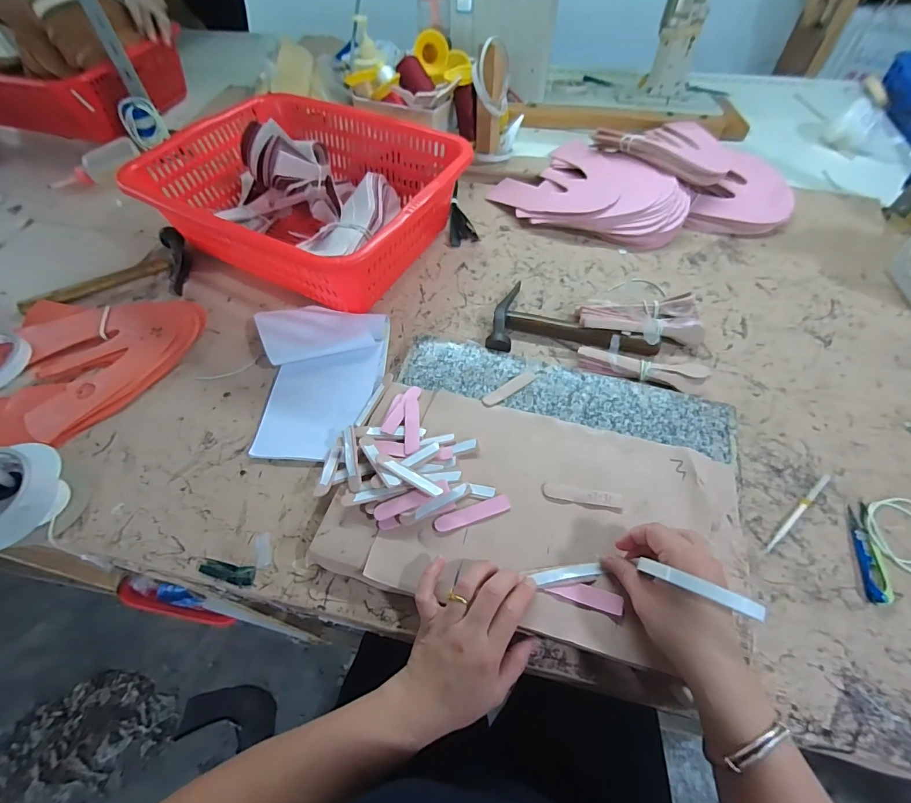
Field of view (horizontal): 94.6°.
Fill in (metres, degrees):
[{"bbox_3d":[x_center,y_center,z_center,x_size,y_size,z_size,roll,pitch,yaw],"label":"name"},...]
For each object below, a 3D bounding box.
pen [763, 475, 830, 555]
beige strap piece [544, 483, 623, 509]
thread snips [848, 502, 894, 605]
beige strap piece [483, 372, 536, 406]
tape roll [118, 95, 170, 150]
[{"bbox_3d":[0.358,0.116,0.441,0.127,0.004,0.008,-34,63,-19],"label":"pen"},{"bbox_3d":[0.132,0.097,0.435,0.077,0.006,0.017,11,58,8],"label":"beige strap piece"},{"bbox_3d":[0.415,0.149,0.421,0.024,0.008,0.102,14,58,10],"label":"thread snips"},{"bbox_3d":[0.066,-0.017,0.515,0.076,0.004,0.017,-32,62,-18],"label":"beige strap piece"},{"bbox_3d":[-0.595,-0.533,0.802,0.067,0.076,0.028,-31,61,-18],"label":"tape roll"}]

